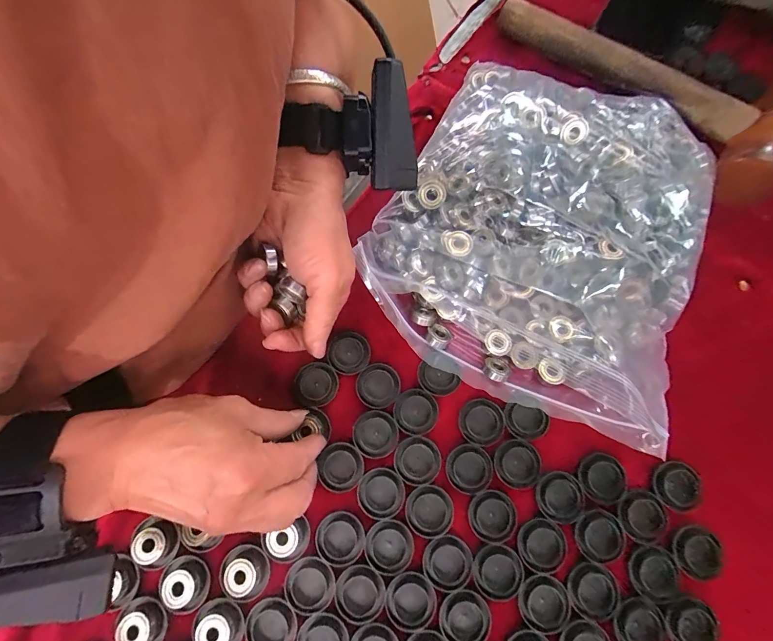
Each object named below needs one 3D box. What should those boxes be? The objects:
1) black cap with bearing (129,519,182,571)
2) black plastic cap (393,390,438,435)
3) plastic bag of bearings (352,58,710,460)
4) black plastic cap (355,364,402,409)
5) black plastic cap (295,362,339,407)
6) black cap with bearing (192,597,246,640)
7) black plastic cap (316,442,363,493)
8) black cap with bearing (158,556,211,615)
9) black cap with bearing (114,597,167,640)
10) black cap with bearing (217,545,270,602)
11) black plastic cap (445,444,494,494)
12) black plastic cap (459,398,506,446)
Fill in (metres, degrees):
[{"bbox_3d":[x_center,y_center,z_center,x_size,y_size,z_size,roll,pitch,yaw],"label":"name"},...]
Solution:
[{"bbox_3d":[-0.158,0.151,0.245,0.031,0.011,0.033,0,75,2],"label":"black cap with bearing"},{"bbox_3d":[0.022,0.068,0.268,0.032,0.004,0.032,0,75,2],"label":"black plastic cap"},{"bbox_3d":[0.119,-0.076,0.282,0.228,0.048,0.269,21,76,7],"label":"plastic bag of bearings"},{"bbox_3d":[-0.007,0.050,0.278,0.032,0.007,0.033,0,75,2],"label":"black plastic cap"},{"bbox_3d":[-0.053,0.048,0.276,0.032,0.008,0.031,0,75,2],"label":"black plastic cap"},{"bbox_3d":[-0.108,0.198,0.233,0.033,0.008,0.029,40,80,11],"label":"black cap with bearing"},{"bbox_3d":[-0.033,0.105,0.259,0.031,0.004,0.032,-8,75,0],"label":"black plastic cap"},{"bbox_3d":[-0.134,0.175,0.239,0.030,0.009,0.032,0,75,2],"label":"black cap with bearing"},{"bbox_3d":[-0.159,0.198,0.233,0.029,0.010,0.032,-35,77,-7],"label":"black cap with bearing"},{"bbox_3d":[-0.095,0.168,0.241,0.032,0.008,0.032,-30,76,-6],"label":"black cap with bearing"},{"bbox_3d":[0.059,0.105,0.257,0.033,0.004,0.031,0,75,2],"label":"black plastic cap"},{"bbox_3d":[0.070,0.074,0.264,0.033,0.005,0.031,0,75,2],"label":"black plastic cap"}]

